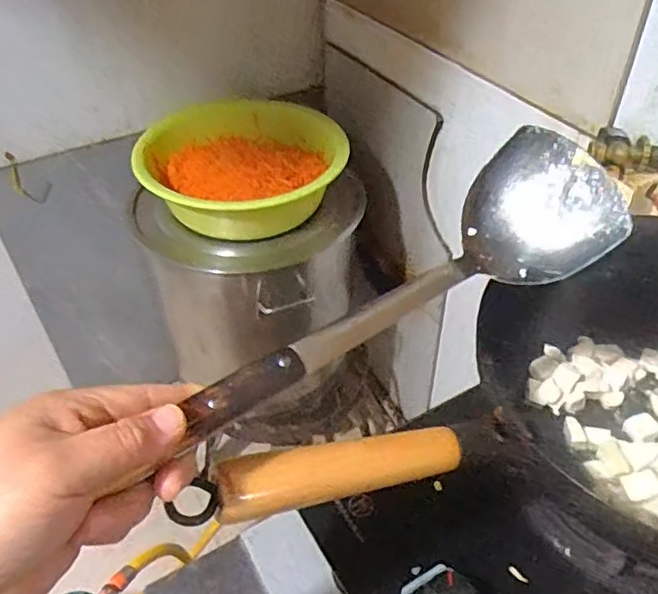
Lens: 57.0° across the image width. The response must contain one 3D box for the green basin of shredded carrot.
[{"bbox_3d":[-0.176,-0.260,1.172,0.371,0.130,0.294,-15,44,-13],"label":"green basin of shredded carrot"}]

